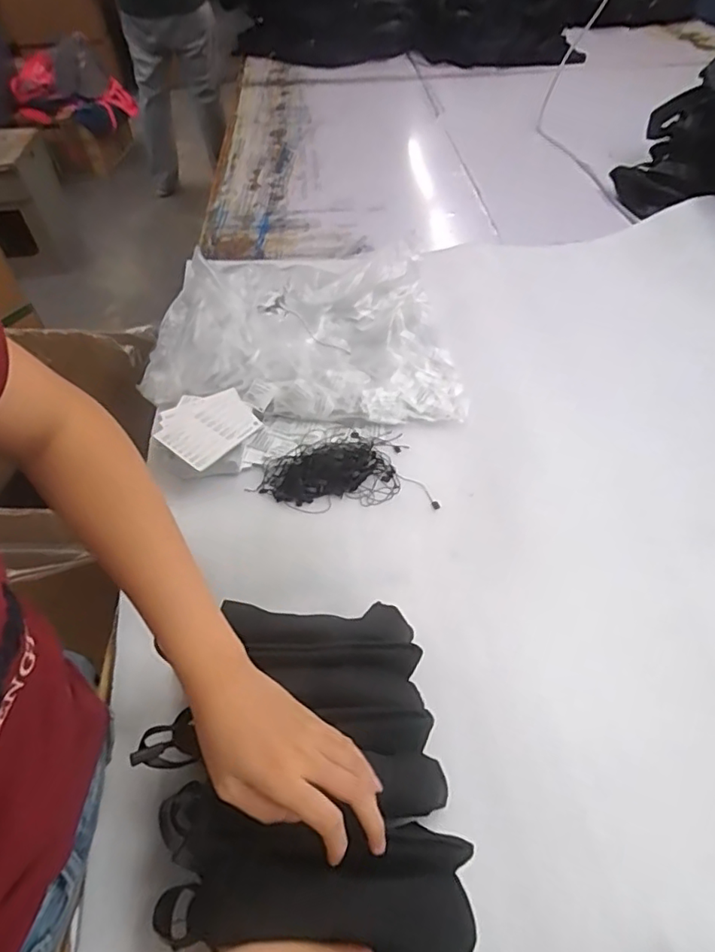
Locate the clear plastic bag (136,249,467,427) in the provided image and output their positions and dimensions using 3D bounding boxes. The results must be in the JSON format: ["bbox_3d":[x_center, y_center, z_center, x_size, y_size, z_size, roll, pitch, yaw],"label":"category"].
[{"bbox_3d":[-0.081,-0.232,0.859,0.466,0.085,0.367,2,49,5],"label":"clear plastic bag"}]

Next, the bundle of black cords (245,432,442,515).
[{"bbox_3d":[-0.017,-0.009,0.707,0.208,0.019,0.122,-4,49,0],"label":"bundle of black cords"}]

